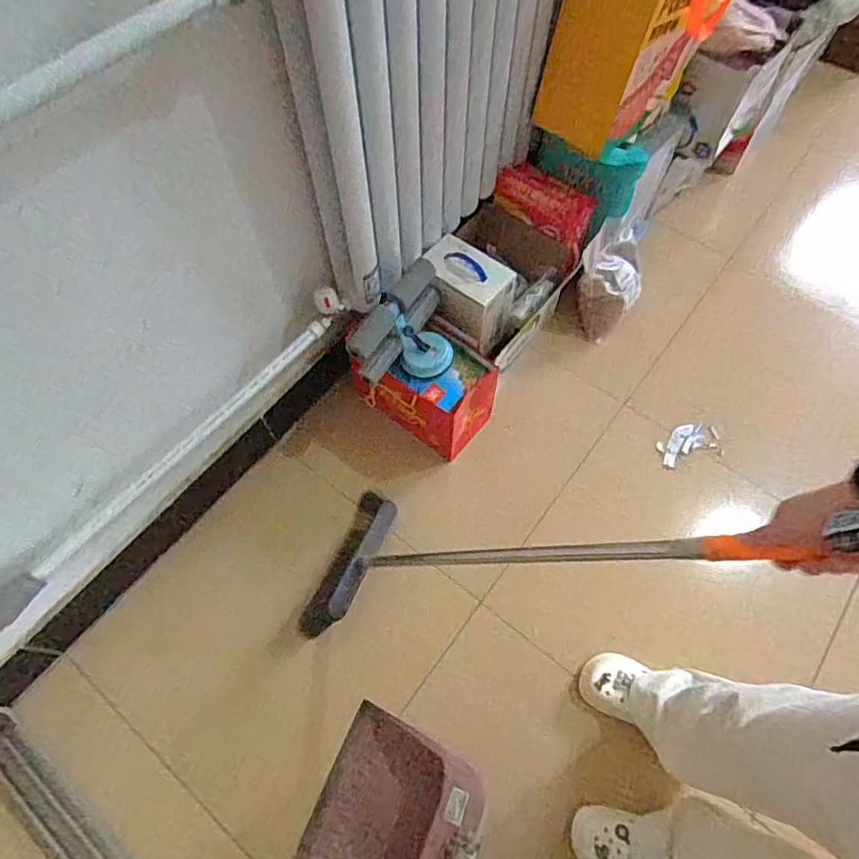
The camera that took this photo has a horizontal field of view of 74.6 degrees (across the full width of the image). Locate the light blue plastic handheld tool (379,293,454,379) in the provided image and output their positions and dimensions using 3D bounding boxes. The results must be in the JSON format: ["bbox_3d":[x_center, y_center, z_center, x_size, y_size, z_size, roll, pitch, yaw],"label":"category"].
[{"bbox_3d":[-0.031,-0.188,1.132,0.107,0.038,0.185,-50,116,-21],"label":"light blue plastic handheld tool"}]

